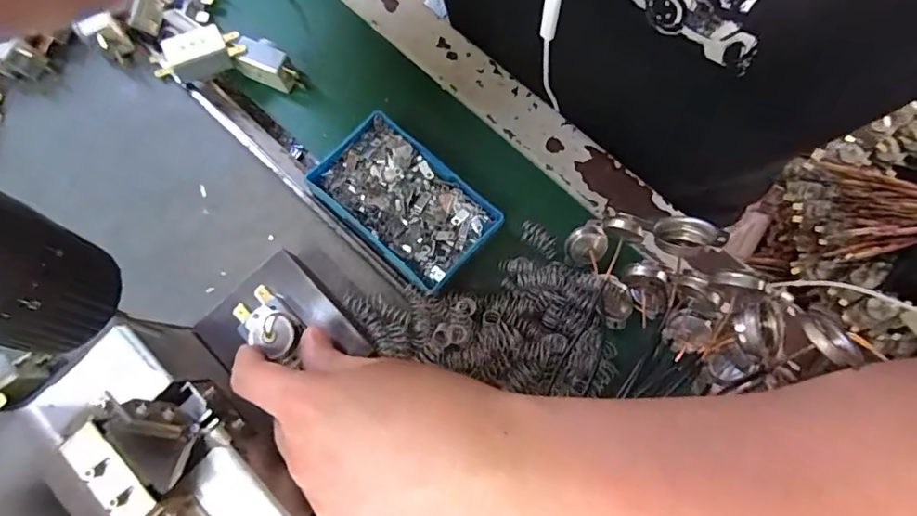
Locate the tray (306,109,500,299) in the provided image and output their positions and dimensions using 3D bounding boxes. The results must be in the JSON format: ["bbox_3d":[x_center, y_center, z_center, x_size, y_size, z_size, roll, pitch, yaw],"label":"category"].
[{"bbox_3d":[-0.036,-0.036,0.355,0.114,0.030,0.070,42,82,10],"label":"tray"}]

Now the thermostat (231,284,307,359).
[{"bbox_3d":[-0.103,0.035,0.290,0.045,0.011,0.028,35,69,32],"label":"thermostat"}]

